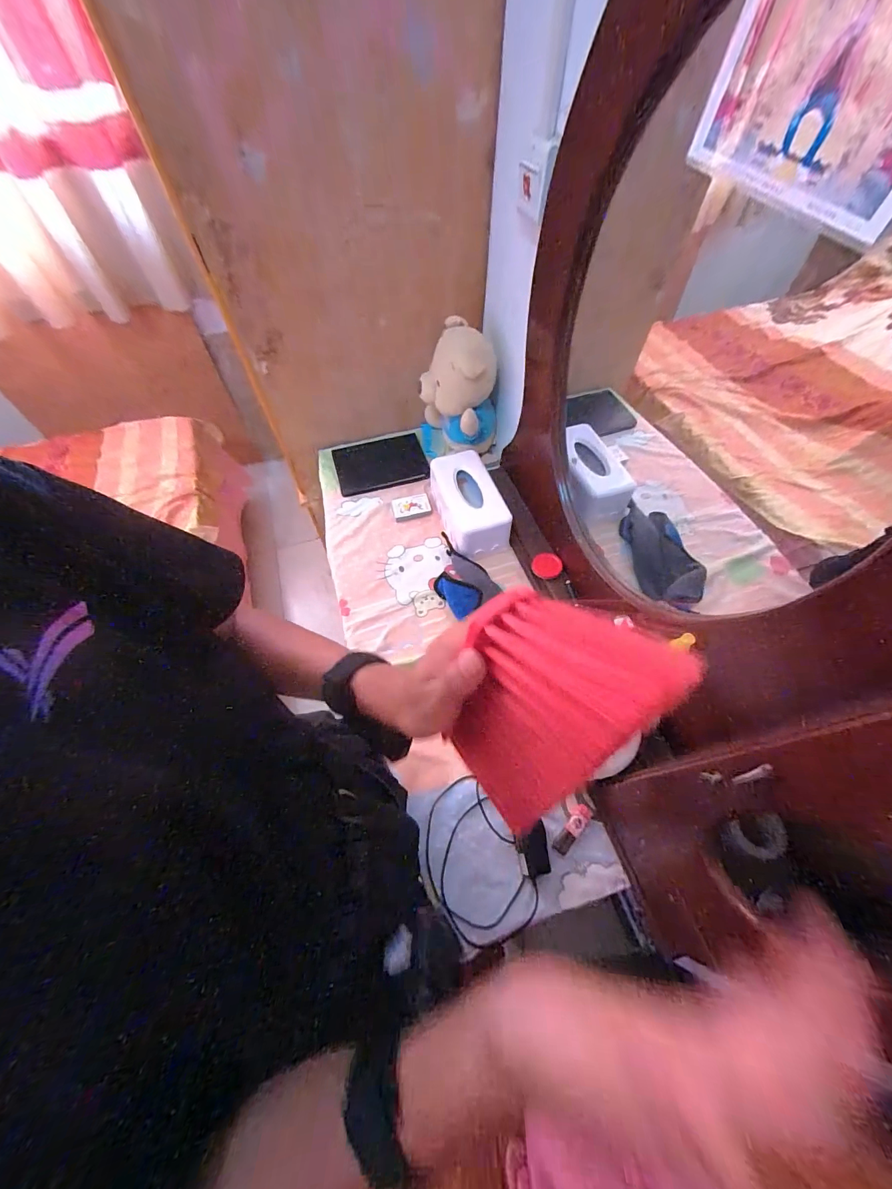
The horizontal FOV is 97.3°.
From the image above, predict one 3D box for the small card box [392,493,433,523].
[{"bbox_3d":[-0.087,-0.219,0.991,0.093,0.020,0.069,-10,60,-5],"label":"small card box"}]

